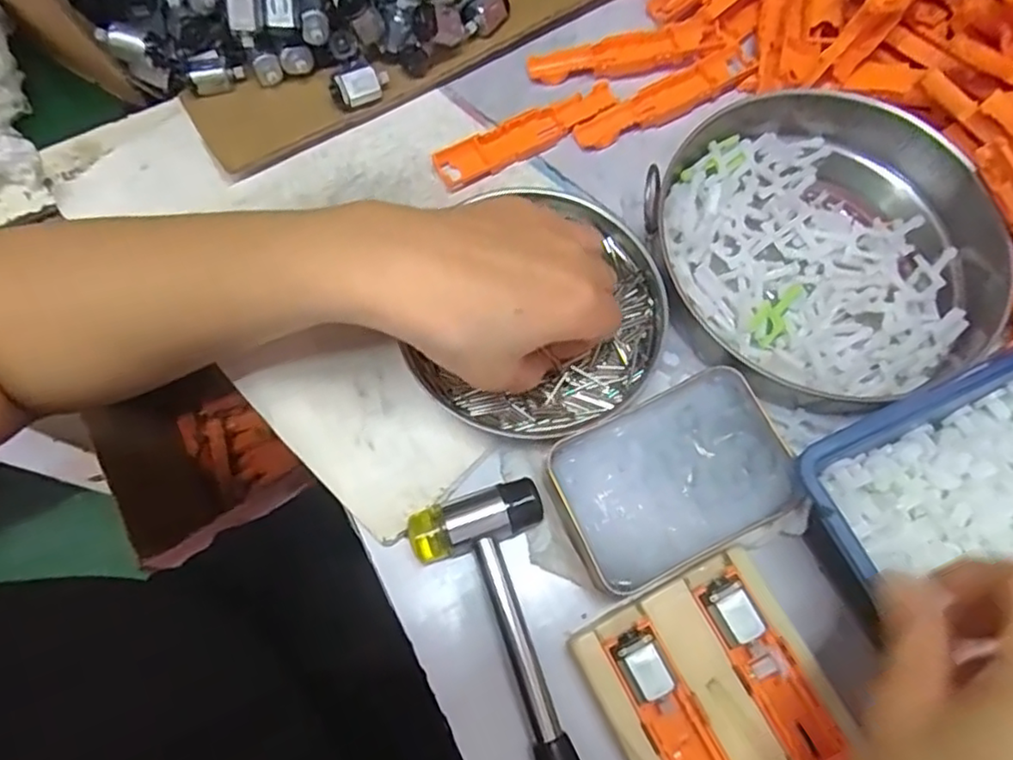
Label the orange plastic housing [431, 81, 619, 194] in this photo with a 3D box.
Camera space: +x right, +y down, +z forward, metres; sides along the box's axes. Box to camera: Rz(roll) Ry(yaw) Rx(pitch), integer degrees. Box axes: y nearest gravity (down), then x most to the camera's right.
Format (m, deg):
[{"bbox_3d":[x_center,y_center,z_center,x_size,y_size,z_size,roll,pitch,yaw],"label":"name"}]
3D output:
[{"bbox_3d":[0.015,-0.148,0.388,0.121,0.007,0.026,-30,72,-10],"label":"orange plastic housing"}]

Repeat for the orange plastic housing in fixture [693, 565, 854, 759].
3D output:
[{"bbox_3d":[0.119,0.136,0.268,0.024,0.013,0.115,-28,71,-9],"label":"orange plastic housing in fixture"}]

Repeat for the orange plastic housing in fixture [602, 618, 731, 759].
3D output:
[{"bbox_3d":[0.079,0.158,0.259,0.024,0.013,0.118,-26,71,-9],"label":"orange plastic housing in fixture"}]

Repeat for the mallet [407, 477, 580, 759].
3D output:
[{"bbox_3d":[0.020,0.162,0.271,0.057,0.025,0.235,-17,70,-6],"label":"mallet"}]

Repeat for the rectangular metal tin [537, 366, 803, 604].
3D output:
[{"bbox_3d":[0.077,0.046,0.305,0.106,0.019,0.073,-25,71,-9],"label":"rectangular metal tin"}]

